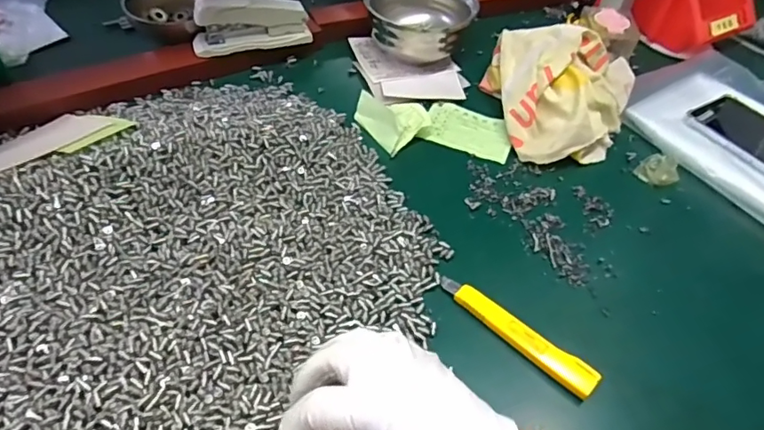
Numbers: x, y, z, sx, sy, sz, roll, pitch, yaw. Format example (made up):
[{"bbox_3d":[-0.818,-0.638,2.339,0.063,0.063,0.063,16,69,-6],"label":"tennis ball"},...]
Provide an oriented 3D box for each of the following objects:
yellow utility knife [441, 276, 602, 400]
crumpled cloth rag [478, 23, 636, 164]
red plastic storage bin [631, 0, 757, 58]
[{"bbox_3d":[0.096,0.086,0.386,0.127,0.016,0.021,36,55,22],"label":"yellow utility knife"},{"bbox_3d":[0.184,-0.126,0.532,0.152,0.075,0.157,12,49,4],"label":"crumpled cloth rag"},{"bbox_3d":[0.404,-0.268,0.667,0.147,0.085,0.111,-31,59,-28],"label":"red plastic storage bin"}]

